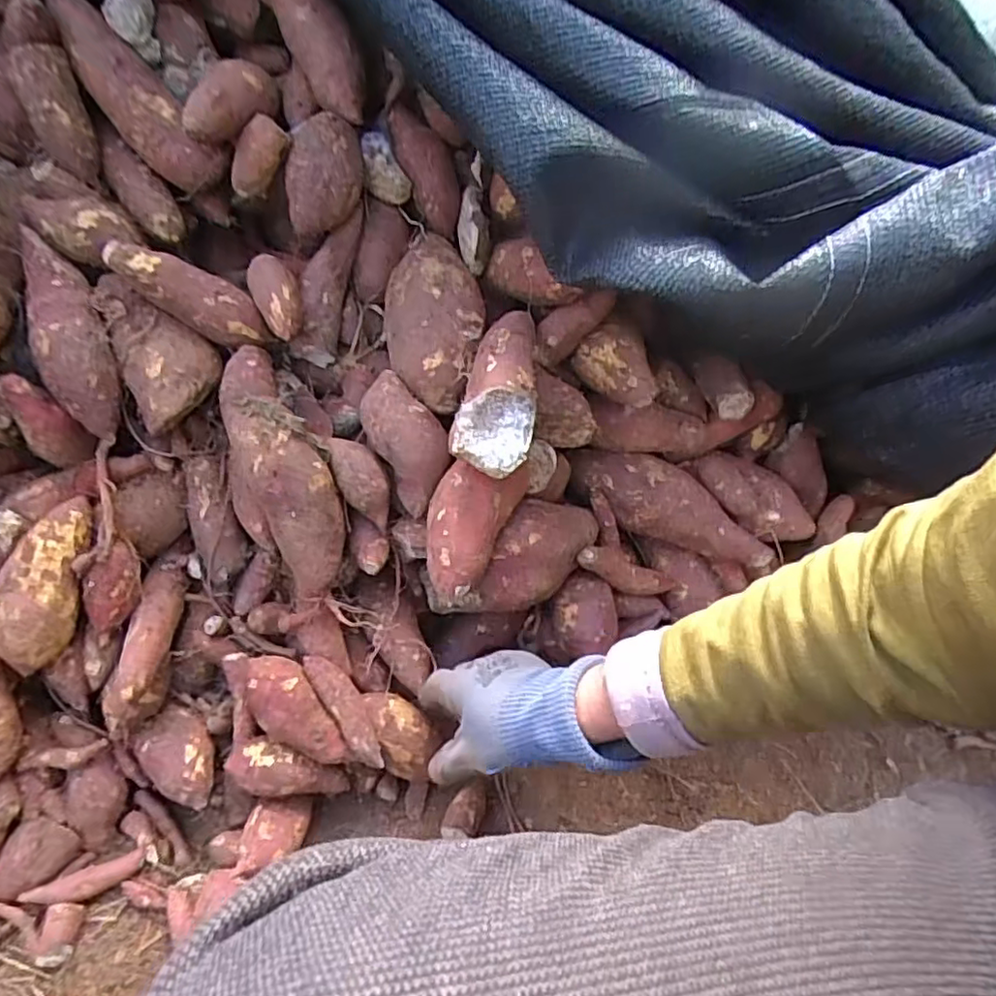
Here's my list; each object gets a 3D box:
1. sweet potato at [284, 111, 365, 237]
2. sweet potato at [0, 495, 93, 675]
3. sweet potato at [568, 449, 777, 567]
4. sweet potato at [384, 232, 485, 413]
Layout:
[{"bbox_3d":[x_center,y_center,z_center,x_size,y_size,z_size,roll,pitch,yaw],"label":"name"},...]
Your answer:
[{"bbox_3d":[-0.141,-0.260,0.526,0.058,0.093,0.052,6,6,-15],"label":"sweet potato"},{"bbox_3d":[-0.325,0.058,0.460,0.042,0.040,0.124,6,73,2],"label":"sweet potato"},{"bbox_3d":[0.153,0.005,0.608,0.182,0.058,0.056,22,54,14],"label":"sweet potato"},{"bbox_3d":[-0.053,-0.144,0.537,0.080,0.066,0.161,-4,70,-3],"label":"sweet potato"}]

